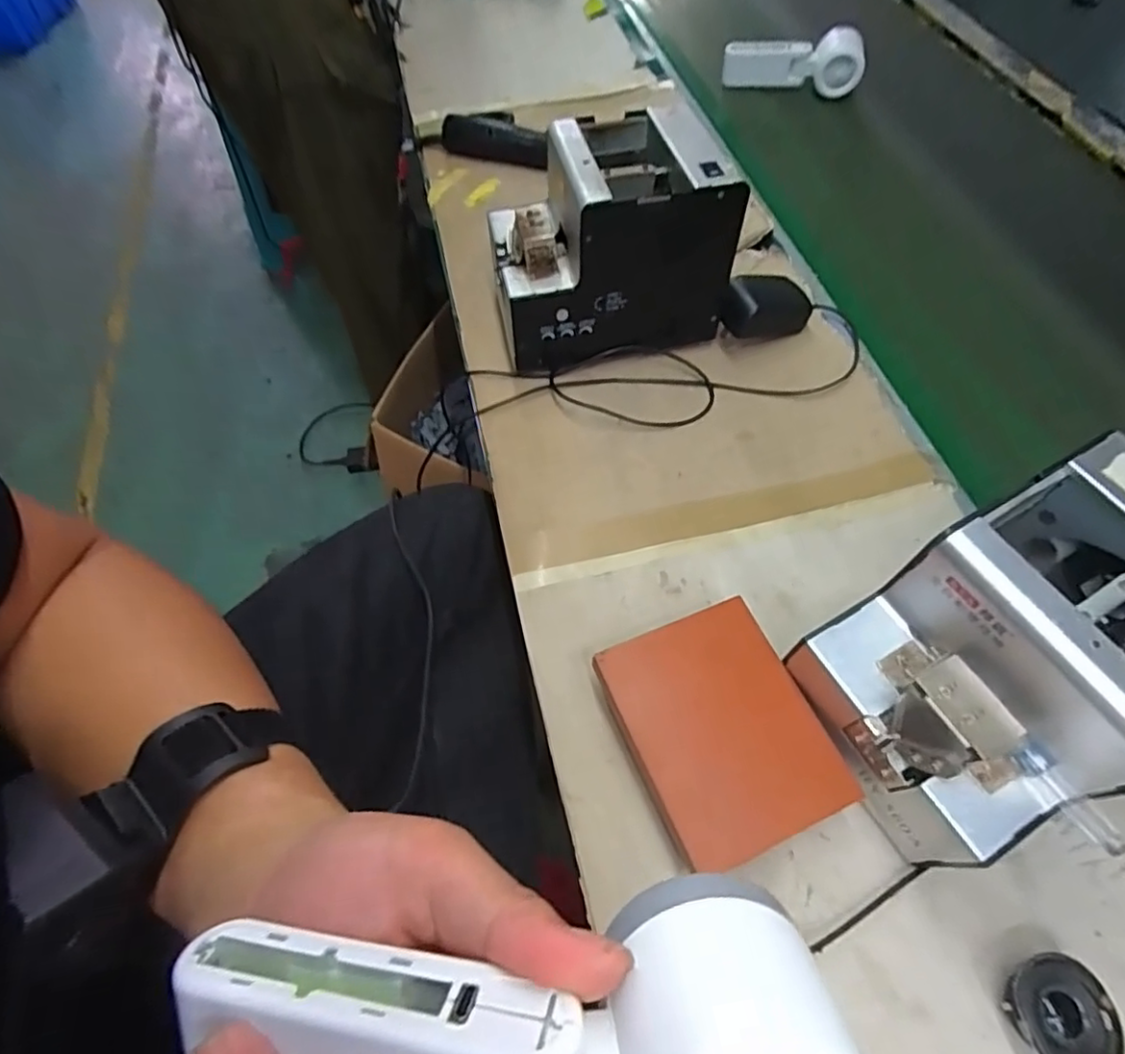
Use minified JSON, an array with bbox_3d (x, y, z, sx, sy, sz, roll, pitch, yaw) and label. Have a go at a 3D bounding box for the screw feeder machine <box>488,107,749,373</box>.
[{"bbox_3d":[0.037,-0.242,0.520,0.182,0.143,0.135,-10,60,-7],"label":"screw feeder machine"}]

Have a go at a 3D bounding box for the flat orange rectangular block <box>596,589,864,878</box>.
[{"bbox_3d":[0.091,0.121,0.366,0.101,0.040,0.128,-20,62,-13],"label":"flat orange rectangular block"}]

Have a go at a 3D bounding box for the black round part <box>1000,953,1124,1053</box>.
[{"bbox_3d":[0.243,0.241,0.305,0.047,0.025,0.049,1,59,-1],"label":"black round part"}]

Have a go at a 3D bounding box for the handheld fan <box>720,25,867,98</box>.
[{"bbox_3d":[0.297,-0.595,0.789,0.170,0.051,0.059,4,59,3],"label":"handheld fan"}]

